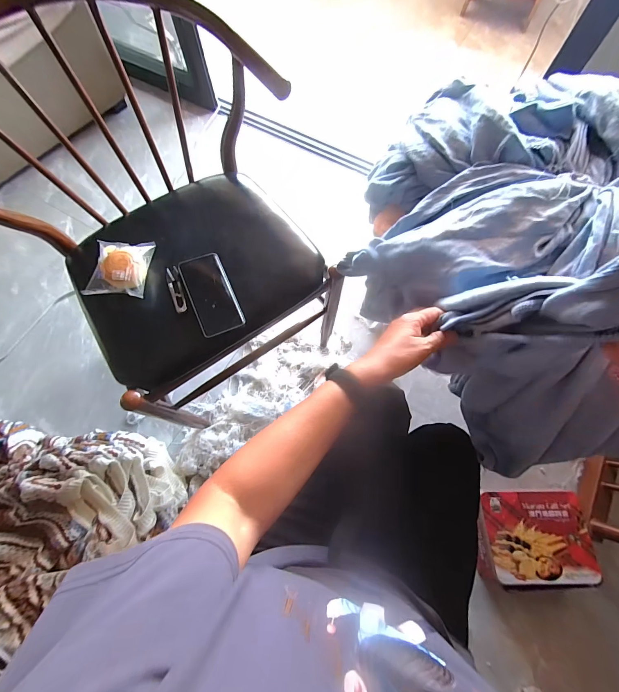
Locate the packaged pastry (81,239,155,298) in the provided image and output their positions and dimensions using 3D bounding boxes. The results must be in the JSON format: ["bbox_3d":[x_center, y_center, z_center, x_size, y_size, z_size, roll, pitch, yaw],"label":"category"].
[{"bbox_3d":[-0.349,-0.147,0.561,0.091,0.037,0.117,1,70,0],"label":"packaged pastry"}]

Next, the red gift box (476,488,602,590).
[{"bbox_3d":[0.532,0.467,0.750,0.221,0.102,0.206,0,70,-1],"label":"red gift box"}]

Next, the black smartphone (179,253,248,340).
[{"bbox_3d":[-0.185,-0.101,0.576,0.077,0.013,0.165,-23,72,-8],"label":"black smartphone"}]

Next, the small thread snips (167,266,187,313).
[{"bbox_3d":[-0.251,-0.106,0.576,0.025,0.008,0.098,-18,71,-7],"label":"small thread snips"}]

